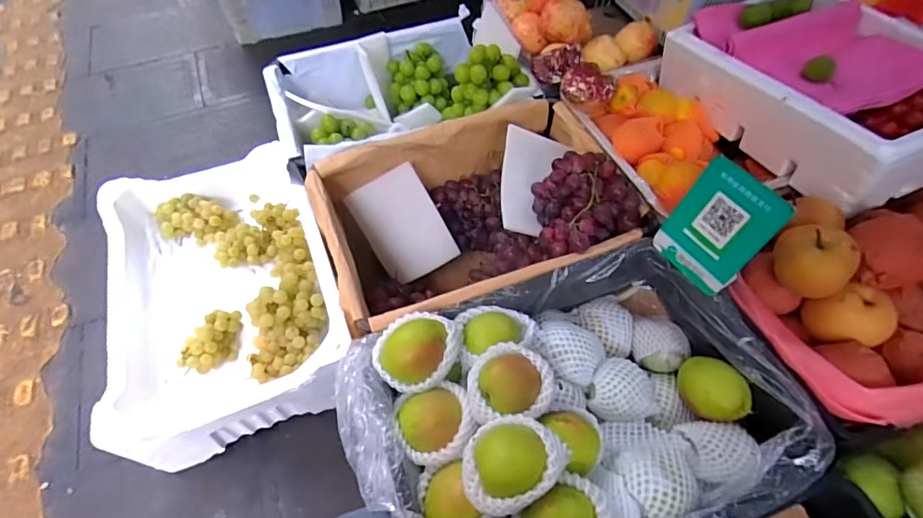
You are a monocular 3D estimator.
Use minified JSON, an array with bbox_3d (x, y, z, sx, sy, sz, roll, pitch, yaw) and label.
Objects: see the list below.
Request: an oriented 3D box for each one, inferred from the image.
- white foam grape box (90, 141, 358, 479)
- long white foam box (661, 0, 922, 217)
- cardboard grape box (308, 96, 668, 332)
[{"bbox_3d":[-0.438,0.055,0.868,0.360,0.175,0.540,-20,59,-14],"label":"white foam grape box"},{"bbox_3d":[0.597,-0.292,0.783,0.288,0.137,0.428,-21,59,-15],"label":"long white foam box"},{"bbox_3d":[0.022,-0.048,0.830,0.481,0.267,0.353,-18,58,-13],"label":"cardboard grape box"}]

